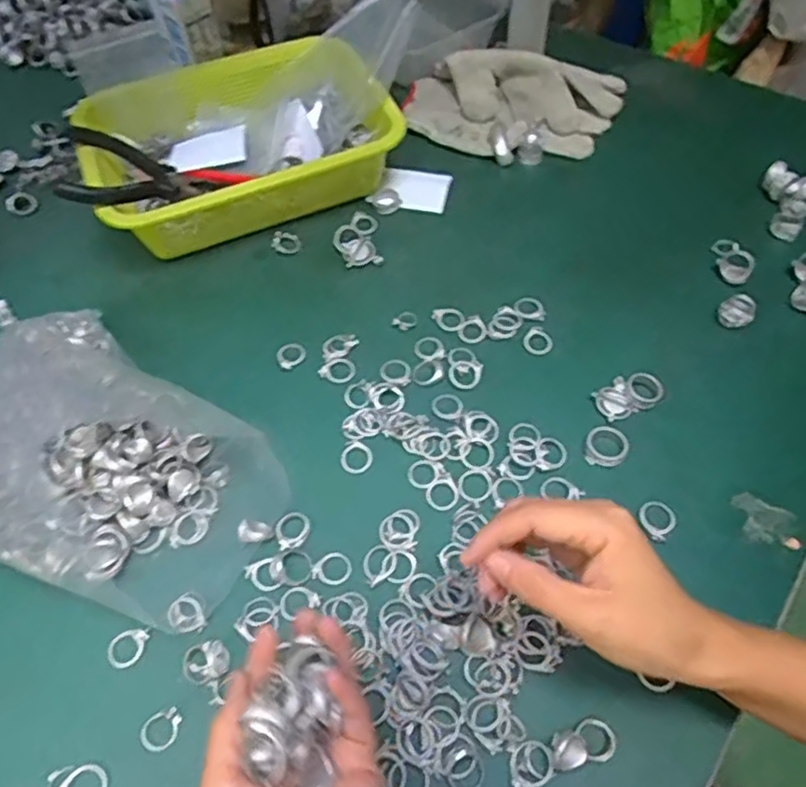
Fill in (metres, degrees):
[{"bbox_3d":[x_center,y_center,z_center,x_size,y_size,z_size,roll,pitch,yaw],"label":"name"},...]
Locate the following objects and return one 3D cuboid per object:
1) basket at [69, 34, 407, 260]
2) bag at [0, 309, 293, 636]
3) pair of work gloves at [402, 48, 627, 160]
[{"bbox_3d":[-0.152,-0.236,0.631,0.268,0.073,0.186,-20,58,-11],"label":"basket"},{"bbox_3d":[-0.218,0.036,0.463,0.281,0.055,0.182,23,60,16],"label":"bag"},{"bbox_3d":[0.116,-0.292,0.674,0.223,0.037,0.125,-3,56,0],"label":"pair of work gloves"}]

